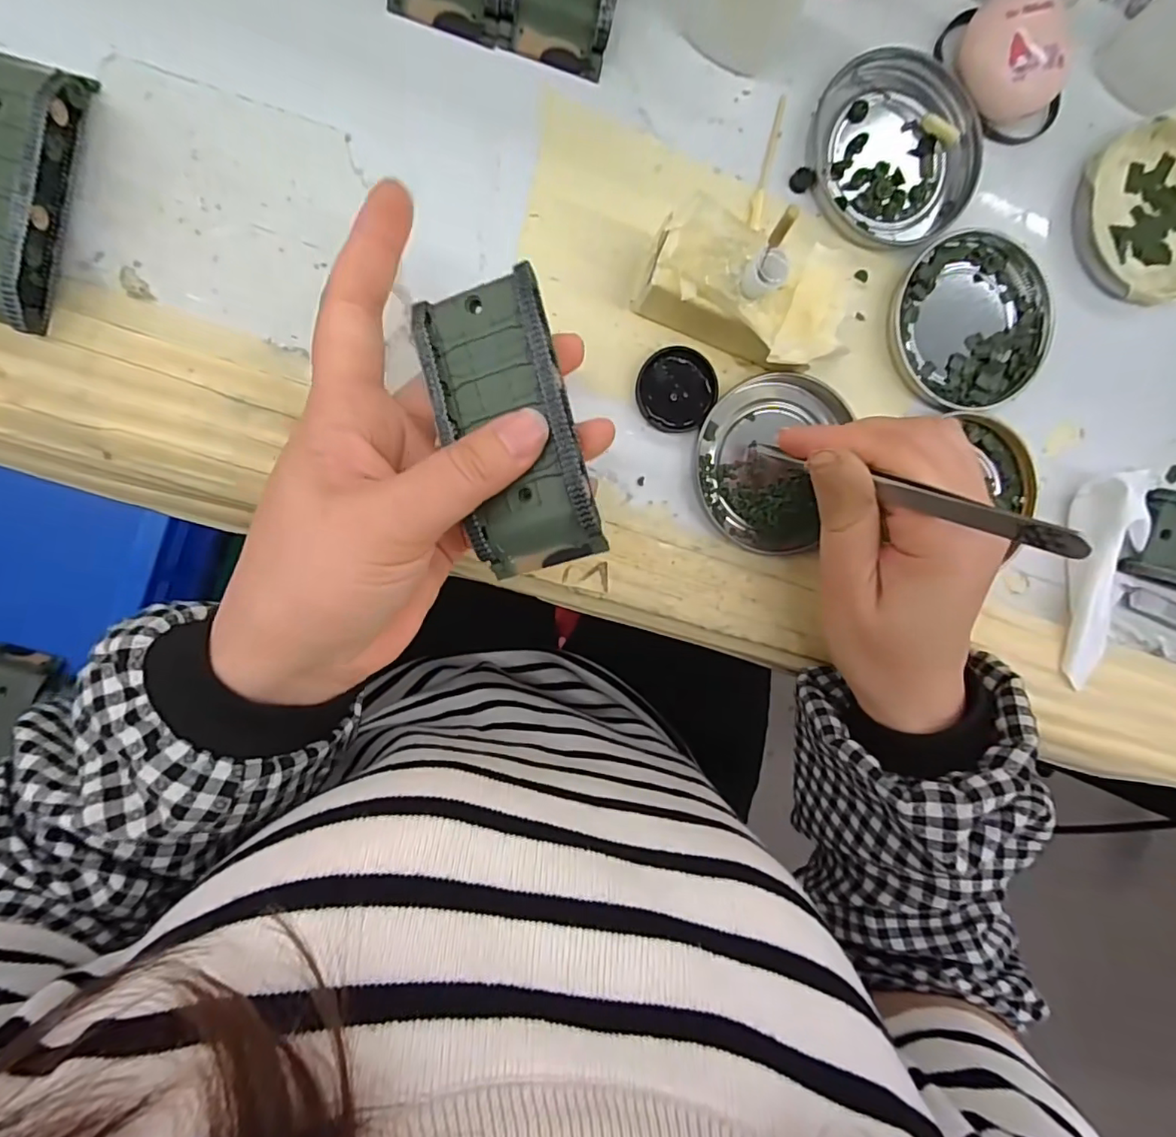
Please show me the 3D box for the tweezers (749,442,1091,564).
[{"bbox_3d":[0.107,-0.030,0.209,0.005,0.133,0.010,-42,124,-3],"label":"tweezers"}]

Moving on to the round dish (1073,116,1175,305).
[{"bbox_3d":[0.276,-0.172,0.273,0.078,0.009,0.078,-1,95,-9],"label":"round dish"}]

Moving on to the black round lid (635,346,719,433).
[{"bbox_3d":[0.039,-0.079,0.250,0.034,0.007,0.035,-1,95,-9],"label":"black round lid"}]

